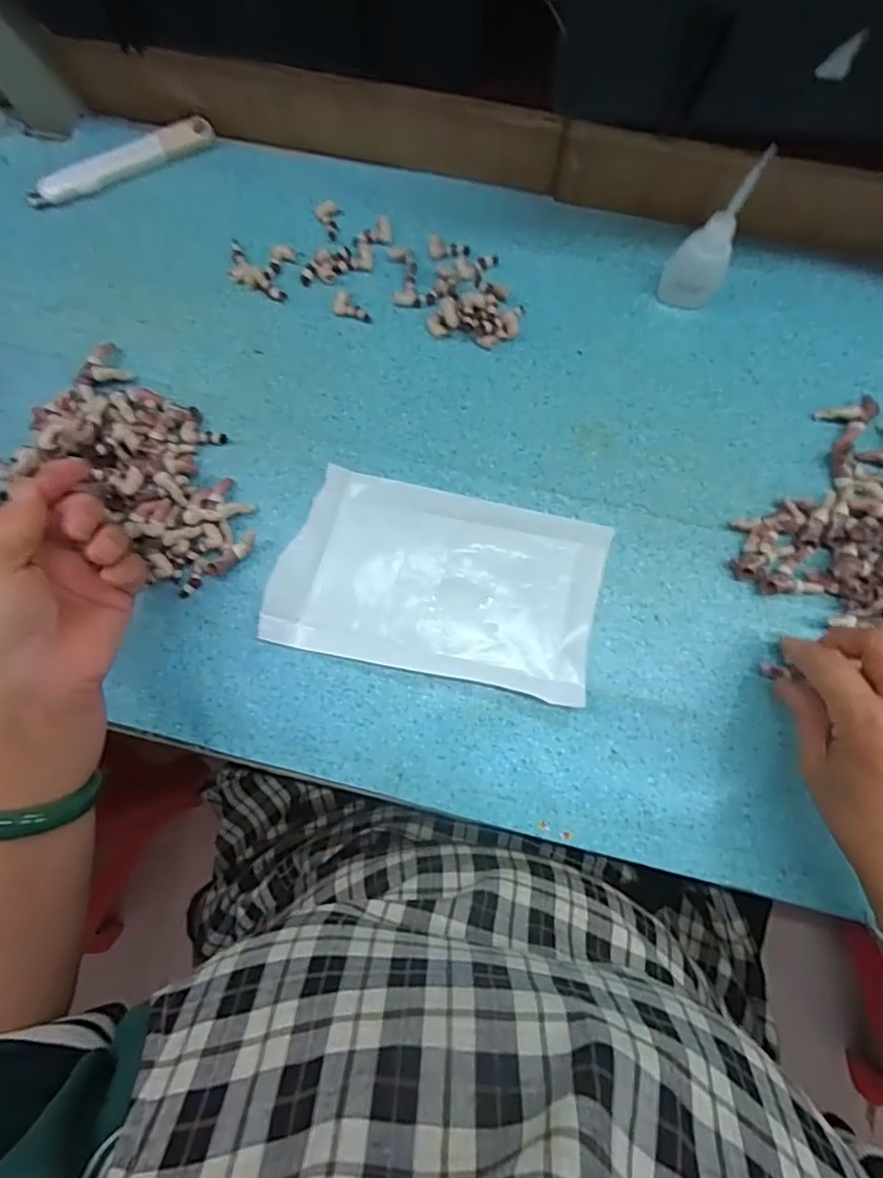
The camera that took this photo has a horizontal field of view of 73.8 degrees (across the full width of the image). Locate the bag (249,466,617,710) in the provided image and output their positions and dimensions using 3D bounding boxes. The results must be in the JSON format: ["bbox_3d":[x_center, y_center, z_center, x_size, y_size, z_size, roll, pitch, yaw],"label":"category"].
[{"bbox_3d":[-0.001,-0.005,0.371,0.197,0.013,0.116,12,81,4],"label":"bag"}]

